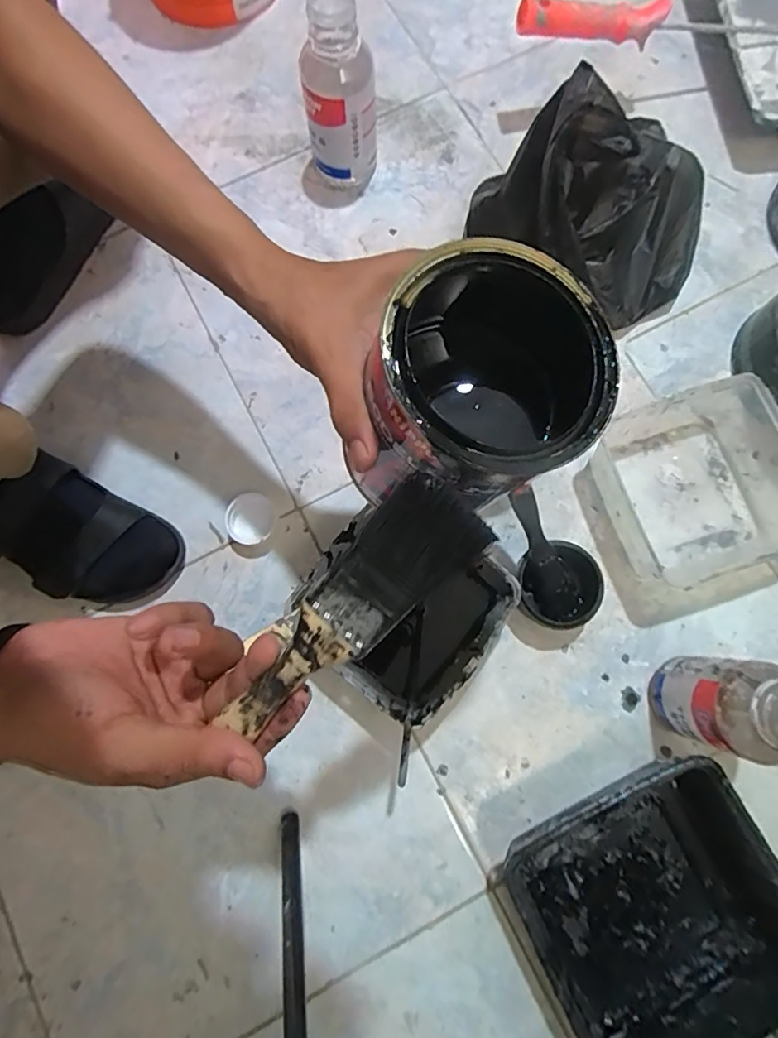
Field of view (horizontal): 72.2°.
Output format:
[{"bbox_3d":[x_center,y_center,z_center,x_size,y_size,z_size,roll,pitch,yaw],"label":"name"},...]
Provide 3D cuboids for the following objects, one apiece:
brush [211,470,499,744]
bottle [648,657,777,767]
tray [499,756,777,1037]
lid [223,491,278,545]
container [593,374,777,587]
[{"bbox_3d":[-0.021,0.043,0.223,0.038,0.010,0.141,46,106,9],"label":"brush"},{"bbox_3d":[0.275,0.149,0.431,0.062,0.164,0.075,11,78,3],"label":"bottle"},{"bbox_3d":[0.216,0.325,0.444,0.199,0.071,0.200,-25,79,-4],"label":"tray"},{"bbox_3d":[-0.137,0.002,0.537,0.049,0.021,0.050,0,78,1],"label":"lid"},{"bbox_3d":[0.302,-0.029,0.517,0.169,0.072,0.176,-23,79,-4],"label":"container"}]

